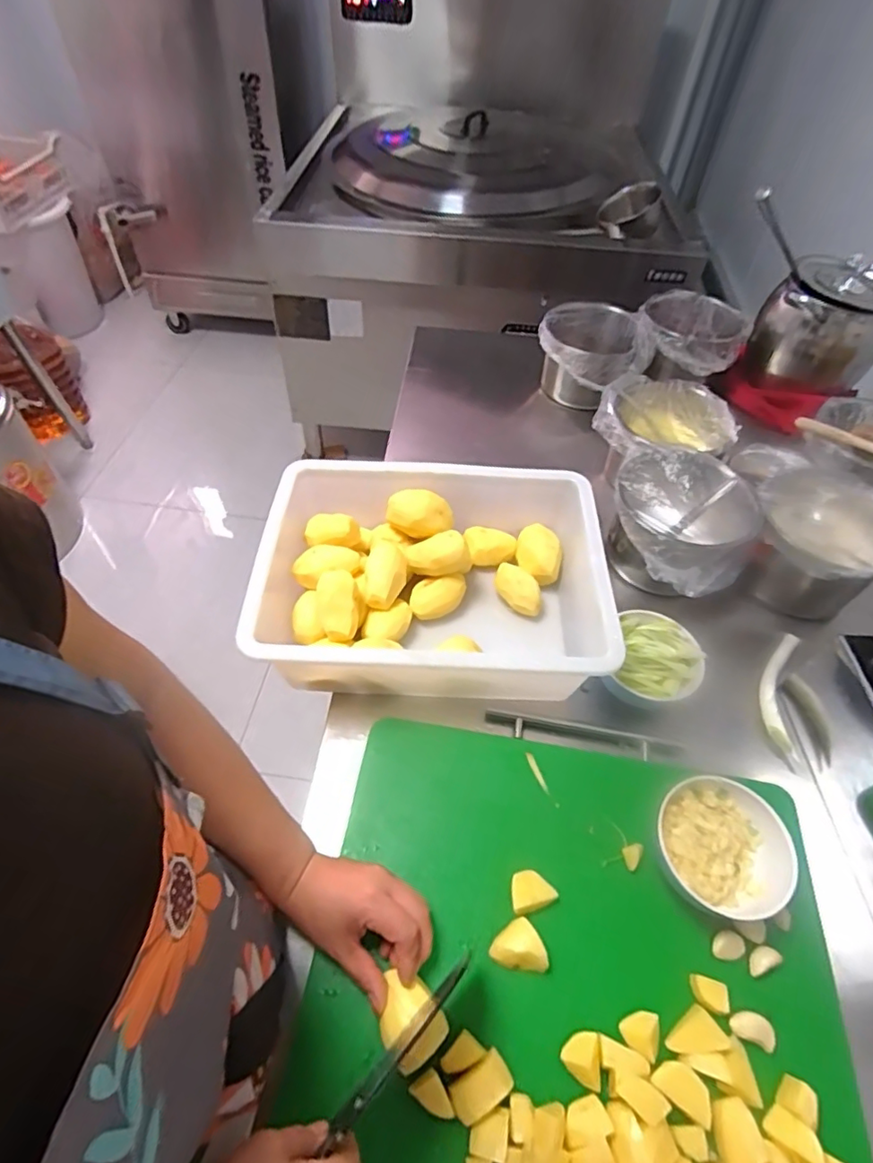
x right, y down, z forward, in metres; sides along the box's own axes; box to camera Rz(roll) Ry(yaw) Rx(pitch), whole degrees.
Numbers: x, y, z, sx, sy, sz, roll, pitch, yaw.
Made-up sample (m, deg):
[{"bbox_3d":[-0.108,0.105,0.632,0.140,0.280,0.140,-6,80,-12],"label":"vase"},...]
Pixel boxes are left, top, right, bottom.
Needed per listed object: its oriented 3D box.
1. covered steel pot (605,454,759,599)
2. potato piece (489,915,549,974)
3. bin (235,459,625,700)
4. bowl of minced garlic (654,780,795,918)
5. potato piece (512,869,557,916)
[{"bbox_3d":[0.290,-0.065,0.701,0.153,0.124,0.157,1,52,-2],"label":"covered steel pot"},{"bbox_3d":[0.067,0.293,0.454,0.035,0.022,0.039,-35,61,-26],"label":"potato piece"},{"bbox_3d":[-0.006,0.002,0.643,0.357,0.112,0.269,3,52,0],"label":"bin"},{"bbox_3d":[0.244,0.224,0.487,0.099,0.041,0.104,1,52,-2],"label":"bowl of minced garlic"},{"bbox_3d":[0.078,0.260,0.484,0.038,0.020,0.029,-13,54,-13],"label":"potato piece"}]

